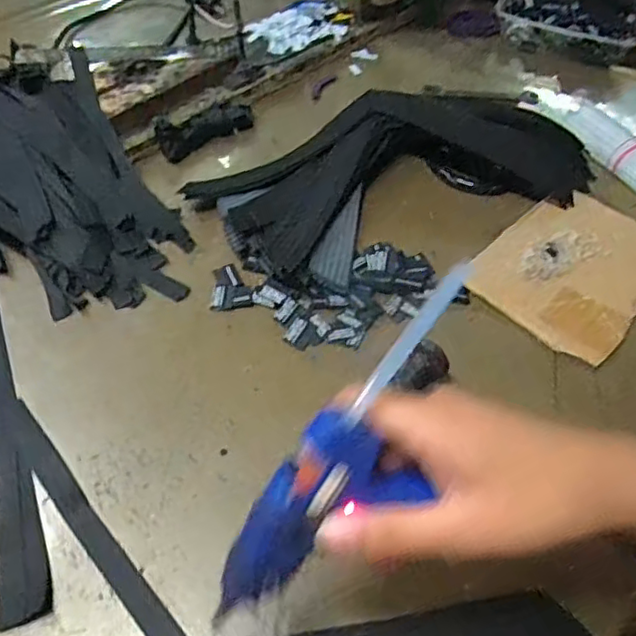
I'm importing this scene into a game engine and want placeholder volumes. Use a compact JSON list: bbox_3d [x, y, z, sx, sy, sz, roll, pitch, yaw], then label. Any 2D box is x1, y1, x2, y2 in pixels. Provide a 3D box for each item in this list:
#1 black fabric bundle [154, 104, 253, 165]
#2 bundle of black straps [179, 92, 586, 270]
[{"bbox_3d":[-0.113,-0.190,0.627,0.103,0.023,0.040,-34,60,-26],"label":"black fabric bundle"},{"bbox_3d":[0.077,-0.137,0.570,0.338,0.041,0.204,-29,58,-23],"label":"bundle of black straps"}]

